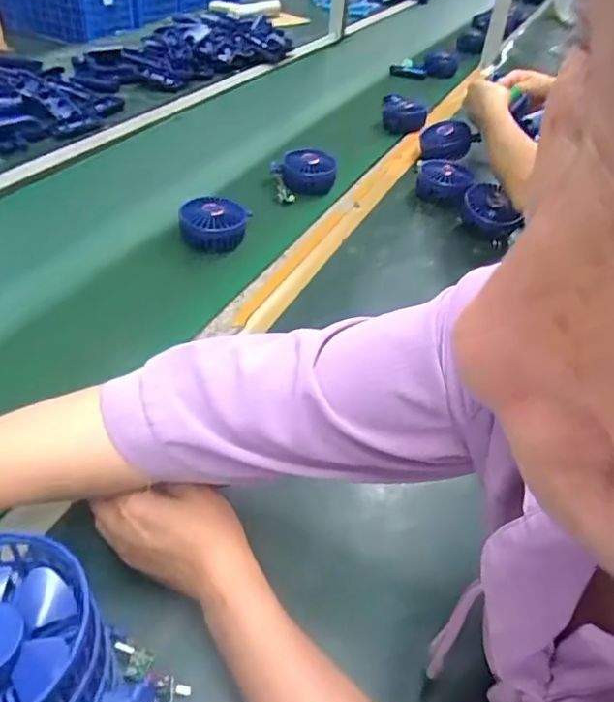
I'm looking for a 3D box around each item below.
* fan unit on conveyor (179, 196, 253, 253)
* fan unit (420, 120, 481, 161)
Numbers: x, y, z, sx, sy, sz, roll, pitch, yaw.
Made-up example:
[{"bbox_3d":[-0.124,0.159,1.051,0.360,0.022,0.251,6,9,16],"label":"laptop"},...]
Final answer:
[{"bbox_3d":[-0.124,-0.173,0.775,0.084,0.055,0.075,5,42,-3],"label":"fan unit on conveyor"},{"bbox_3d":[0.248,-0.380,1.030,0.092,0.053,0.068,-14,46,-22],"label":"fan unit"}]

